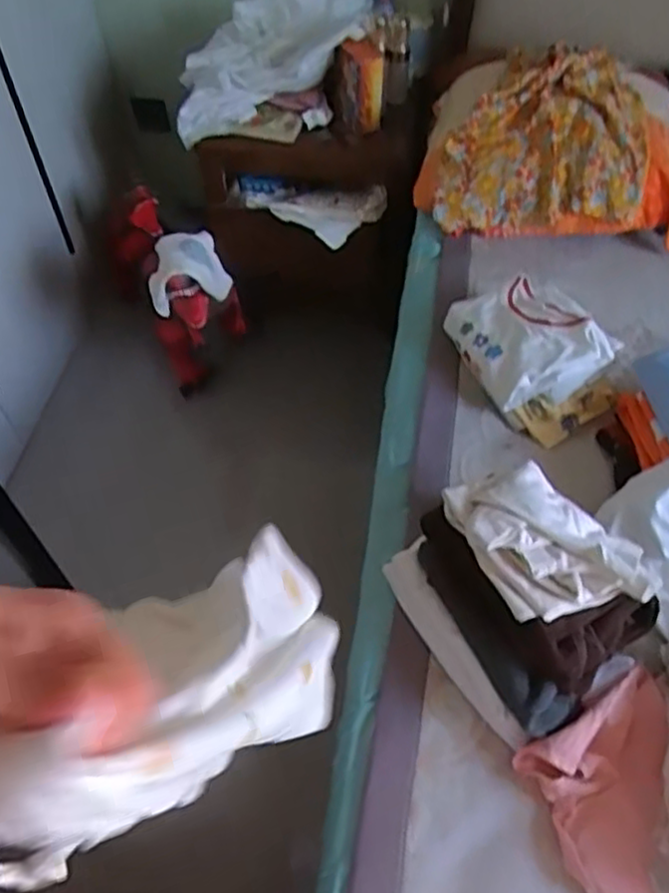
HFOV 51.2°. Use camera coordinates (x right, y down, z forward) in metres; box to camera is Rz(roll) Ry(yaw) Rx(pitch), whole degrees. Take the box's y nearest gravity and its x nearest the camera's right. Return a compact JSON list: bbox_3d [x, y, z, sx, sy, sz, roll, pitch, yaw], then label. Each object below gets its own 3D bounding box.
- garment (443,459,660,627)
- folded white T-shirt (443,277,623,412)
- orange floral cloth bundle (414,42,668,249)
[{"bbox_3d":[0.226,0.090,0.731,0.171,0.042,0.184,-17,55,-12],"label":"garment"},{"bbox_3d":[0.277,-0.155,1.009,0.168,0.102,0.200,-17,55,-12],"label":"folded white T-shirt"},{"bbox_3d":[0.388,-0.539,1.235,0.451,0.190,0.335,7,54,5],"label":"orange floral cloth bundle"}]

